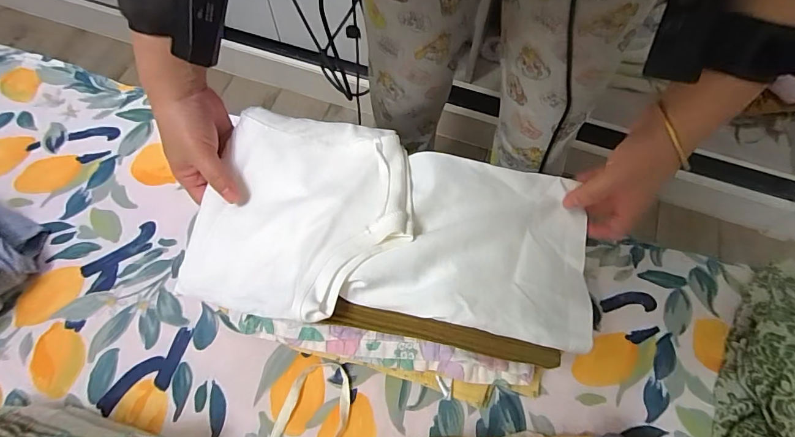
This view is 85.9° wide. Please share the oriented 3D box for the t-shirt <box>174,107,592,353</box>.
[{"bbox_3d":[-0.010,0.001,0.381,0.337,0.060,0.187,6,69,1],"label":"t-shirt"}]

